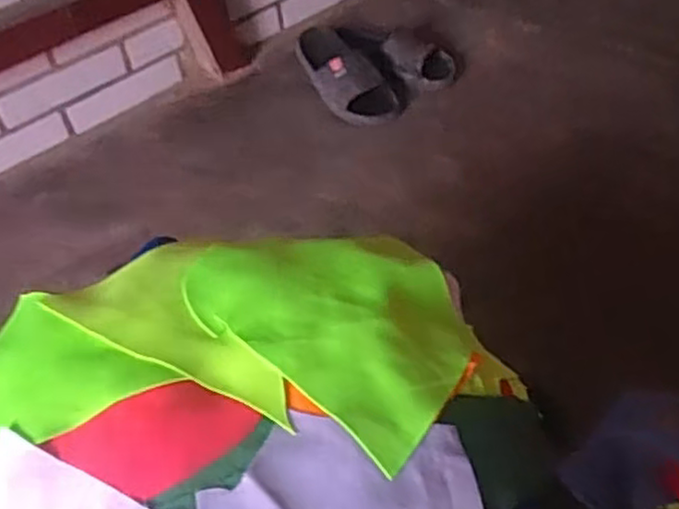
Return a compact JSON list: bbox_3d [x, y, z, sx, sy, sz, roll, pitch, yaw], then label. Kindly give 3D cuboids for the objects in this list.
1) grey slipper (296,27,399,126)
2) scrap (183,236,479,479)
[{"bbox_3d":[0.010,-0.339,1.339,0.119,0.070,0.253,-21,52,-15],"label":"grey slipper"},{"bbox_3d":[0.003,0.032,0.451,0.184,0.031,0.137,33,58,27],"label":"scrap"}]

